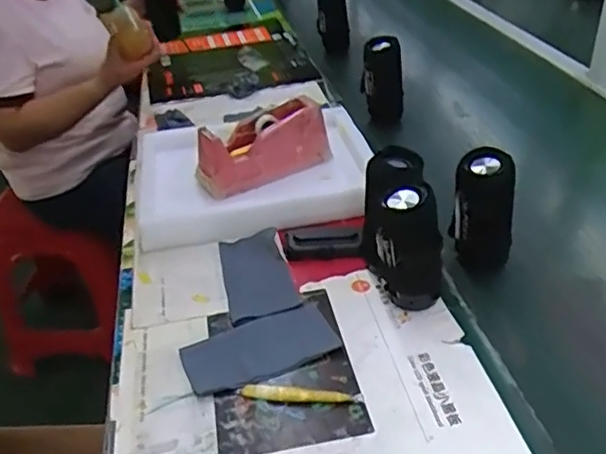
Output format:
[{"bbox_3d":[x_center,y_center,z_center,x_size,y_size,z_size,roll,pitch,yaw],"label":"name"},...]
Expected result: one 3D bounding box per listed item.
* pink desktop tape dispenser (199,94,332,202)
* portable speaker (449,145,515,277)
[{"bbox_3d":[-0.062,-0.117,0.927,0.201,0.105,0.062,-19,36,-23],"label":"pink desktop tape dispenser"},{"bbox_3d":[0.220,-0.015,0.747,0.071,0.151,0.056,6,34,14],"label":"portable speaker"}]

